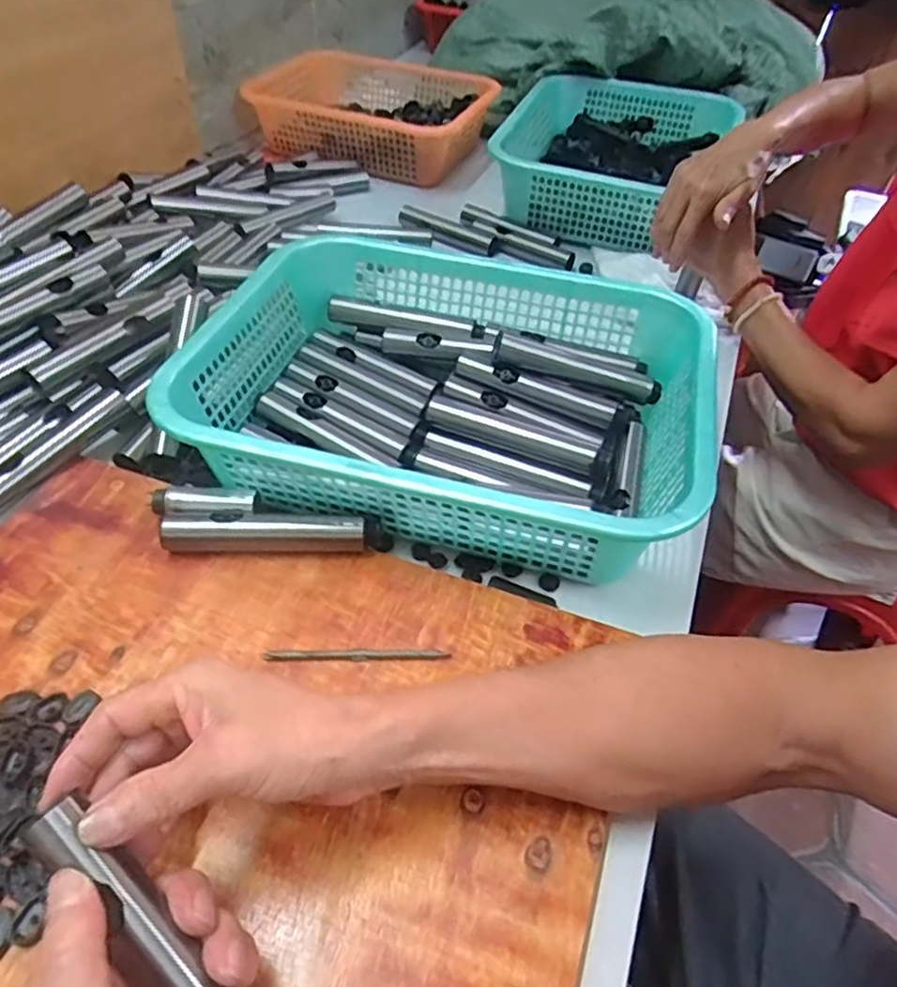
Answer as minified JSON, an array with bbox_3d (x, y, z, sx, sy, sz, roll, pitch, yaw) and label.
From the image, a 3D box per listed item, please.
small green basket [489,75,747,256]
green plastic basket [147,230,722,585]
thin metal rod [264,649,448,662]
[{"bbox_3d":[0.224,-0.467,0.956,0.304,0.106,0.355,15,48,10],"label":"small green basket"},{"bbox_3d":[0.000,-0.080,0.554,0.380,0.097,0.289,13,47,8],"label":"green plastic basket"},{"bbox_3d":[-0.059,0.102,0.435,0.115,0.005,0.007,3,47,-4],"label":"thin metal rod"}]

